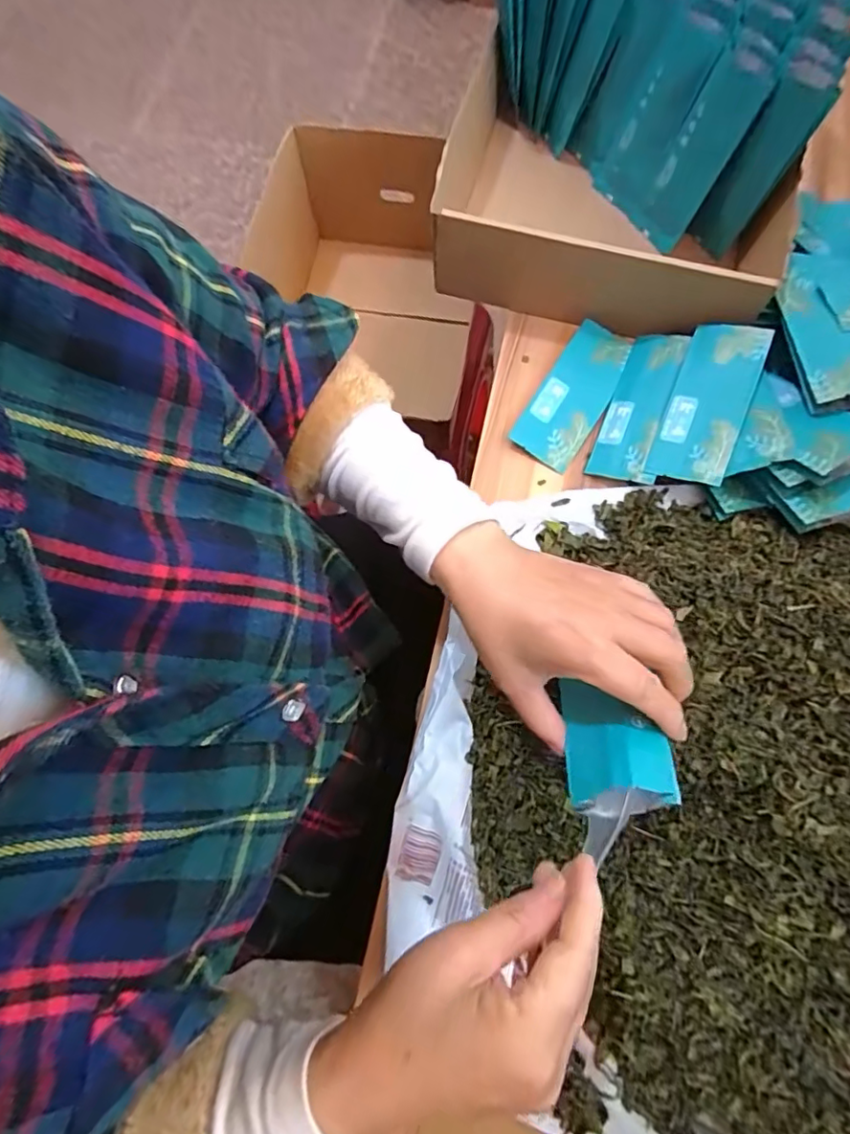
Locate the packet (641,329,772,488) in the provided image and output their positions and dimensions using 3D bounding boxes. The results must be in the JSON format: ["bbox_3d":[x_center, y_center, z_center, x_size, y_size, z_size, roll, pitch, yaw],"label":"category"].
[{"bbox_3d":[0.218,-0.127,0.426,0.056,0.007,0.133,19,80,30],"label":"packet"}]

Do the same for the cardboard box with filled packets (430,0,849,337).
[{"bbox_3d":[0.173,-0.369,0.466,0.269,0.137,0.296,18,73,6],"label":"cardboard box with filled packets"}]

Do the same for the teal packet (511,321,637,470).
[{"bbox_3d":[0.126,-0.146,0.464,0.055,0.015,0.131,31,75,10],"label":"teal packet"}]

